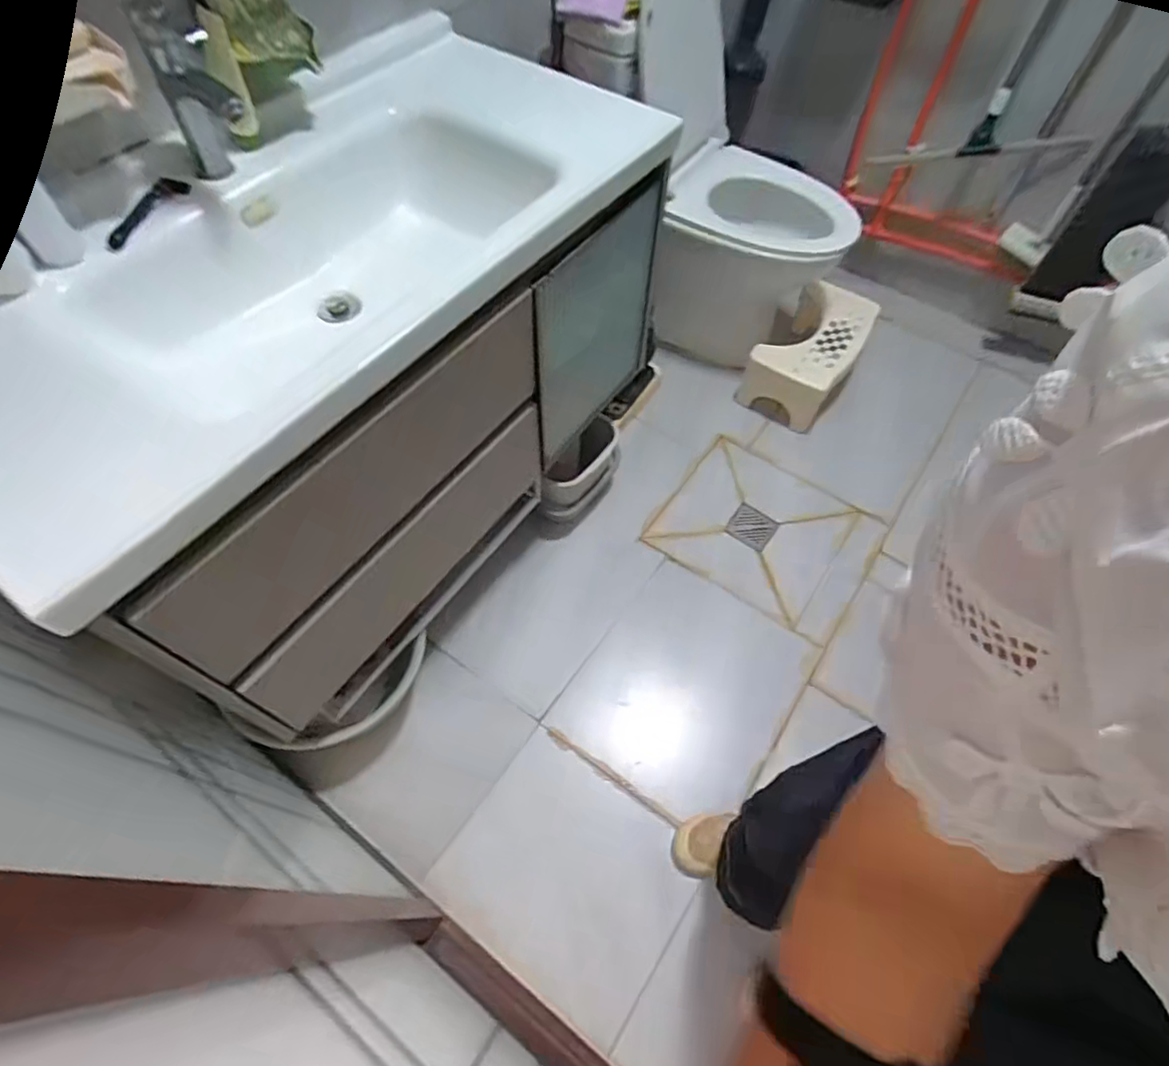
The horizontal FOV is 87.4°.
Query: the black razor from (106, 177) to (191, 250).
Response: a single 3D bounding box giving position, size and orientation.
[{"bbox_3d":[-0.546,-0.399,0.759,0.021,0.031,0.139,19,60,8],"label":"black razor"}]

